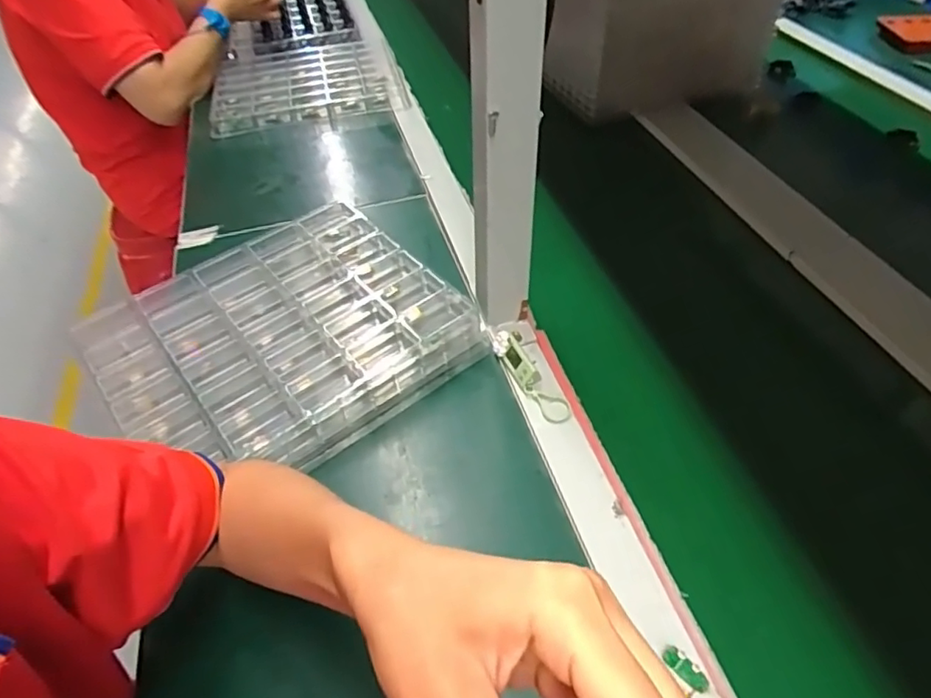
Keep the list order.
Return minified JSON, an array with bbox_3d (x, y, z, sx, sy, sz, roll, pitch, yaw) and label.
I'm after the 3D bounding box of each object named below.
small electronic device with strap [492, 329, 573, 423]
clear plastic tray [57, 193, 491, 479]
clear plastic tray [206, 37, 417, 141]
[{"bbox_3d":[0.058,0.022,0.517,0.023,0.022,0.098,-24,50,-18],"label":"small electronic device with strap"},{"bbox_3d":[-0.163,-0.009,0.539,0.283,0.053,0.254,-36,55,-27],"label":"clear plastic tray"},{"bbox_3d":[-0.258,-0.439,0.971,0.297,0.026,0.268,-10,47,-6],"label":"clear plastic tray"}]

